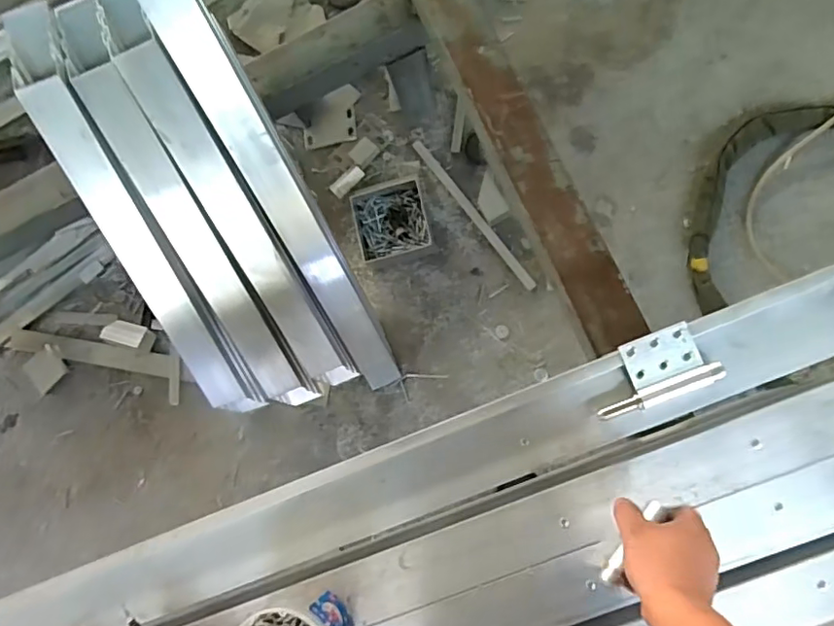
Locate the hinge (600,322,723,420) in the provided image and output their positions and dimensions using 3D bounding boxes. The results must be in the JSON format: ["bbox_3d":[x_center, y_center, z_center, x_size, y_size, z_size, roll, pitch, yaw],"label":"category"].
[{"bbox_3d":[0.257,0.063,0.616,0.130,0.012,0.072,-23,80,5],"label":"hinge"}]

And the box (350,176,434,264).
[{"bbox_3d":[-0.054,-0.205,1.245,0.163,0.053,0.185,-13,83,7],"label":"box"}]

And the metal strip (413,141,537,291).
[{"bbox_3d":[0.125,-0.223,1.257,0.024,0.015,0.433,-37,81,3],"label":"metal strip"}]

